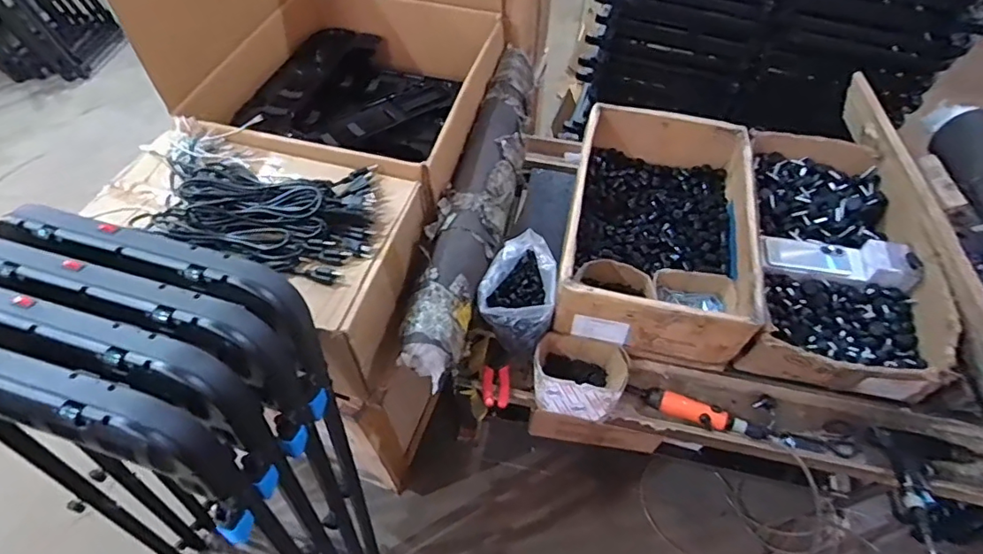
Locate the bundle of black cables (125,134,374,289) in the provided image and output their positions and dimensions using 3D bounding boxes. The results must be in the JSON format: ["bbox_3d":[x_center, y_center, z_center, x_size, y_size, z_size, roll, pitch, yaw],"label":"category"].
[{"bbox_3d":[-0.431,-0.131,0.913,0.482,0.053,0.267,14,56,10],"label":"bundle of black cables"}]

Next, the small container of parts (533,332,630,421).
[{"bbox_3d":[0.161,0.193,1.000,0.163,0.150,0.157,0,55,0],"label":"small container of parts"}]

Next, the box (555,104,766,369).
[{"bbox_3d":[0.334,-0.110,1.087,0.371,0.158,0.521,11,55,8],"label":"box"}]

